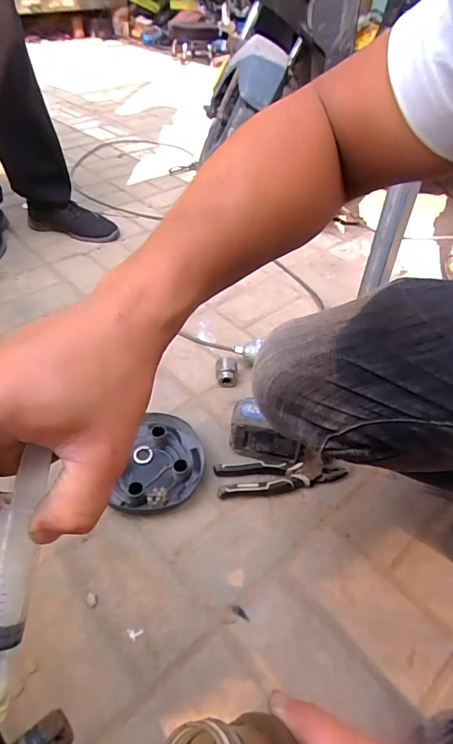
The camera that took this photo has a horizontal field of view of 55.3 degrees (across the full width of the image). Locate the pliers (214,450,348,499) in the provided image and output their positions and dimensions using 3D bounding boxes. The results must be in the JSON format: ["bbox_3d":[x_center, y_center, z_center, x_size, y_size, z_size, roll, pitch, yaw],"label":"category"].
[{"bbox_3d":[0.080,0.153,0.647,0.189,0.026,0.055,-4,44,-7],"label":"pliers"}]

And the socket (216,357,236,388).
[{"bbox_3d":[0.000,0.000,0.784,0.039,0.042,0.045,2,44,0],"label":"socket"}]

